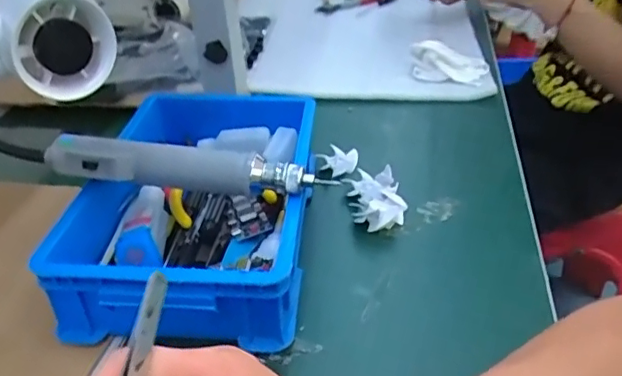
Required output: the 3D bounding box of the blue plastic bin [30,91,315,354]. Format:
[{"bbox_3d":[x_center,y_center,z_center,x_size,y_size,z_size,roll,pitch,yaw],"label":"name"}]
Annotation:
[{"bbox_3d":[-0.091,0.008,0.477,0.175,0.071,0.265,-2,33,4],"label":"blue plastic bin"}]

